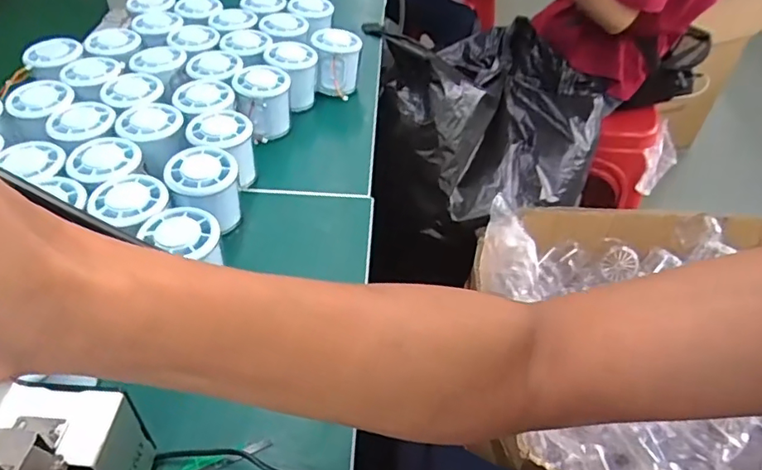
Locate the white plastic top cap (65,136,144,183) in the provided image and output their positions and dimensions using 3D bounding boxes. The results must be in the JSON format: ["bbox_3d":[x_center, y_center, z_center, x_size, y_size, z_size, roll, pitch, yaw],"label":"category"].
[{"bbox_3d":[-0.229,-0.064,0.444,0.054,0.004,0.059,2,45,-2],"label":"white plastic top cap"}]

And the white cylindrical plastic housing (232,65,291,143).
[{"bbox_3d":[-0.122,-0.137,0.560,0.054,0.057,0.052,2,45,-2],"label":"white cylindrical plastic housing"}]

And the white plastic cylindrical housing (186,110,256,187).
[{"bbox_3d":[-0.146,-0.077,0.494,0.054,0.054,0.051,2,45,-2],"label":"white plastic cylindrical housing"}]

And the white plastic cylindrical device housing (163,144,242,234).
[{"bbox_3d":[-0.149,-0.034,0.460,0.055,0.063,0.057,-7,46,-10],"label":"white plastic cylindrical device housing"}]

